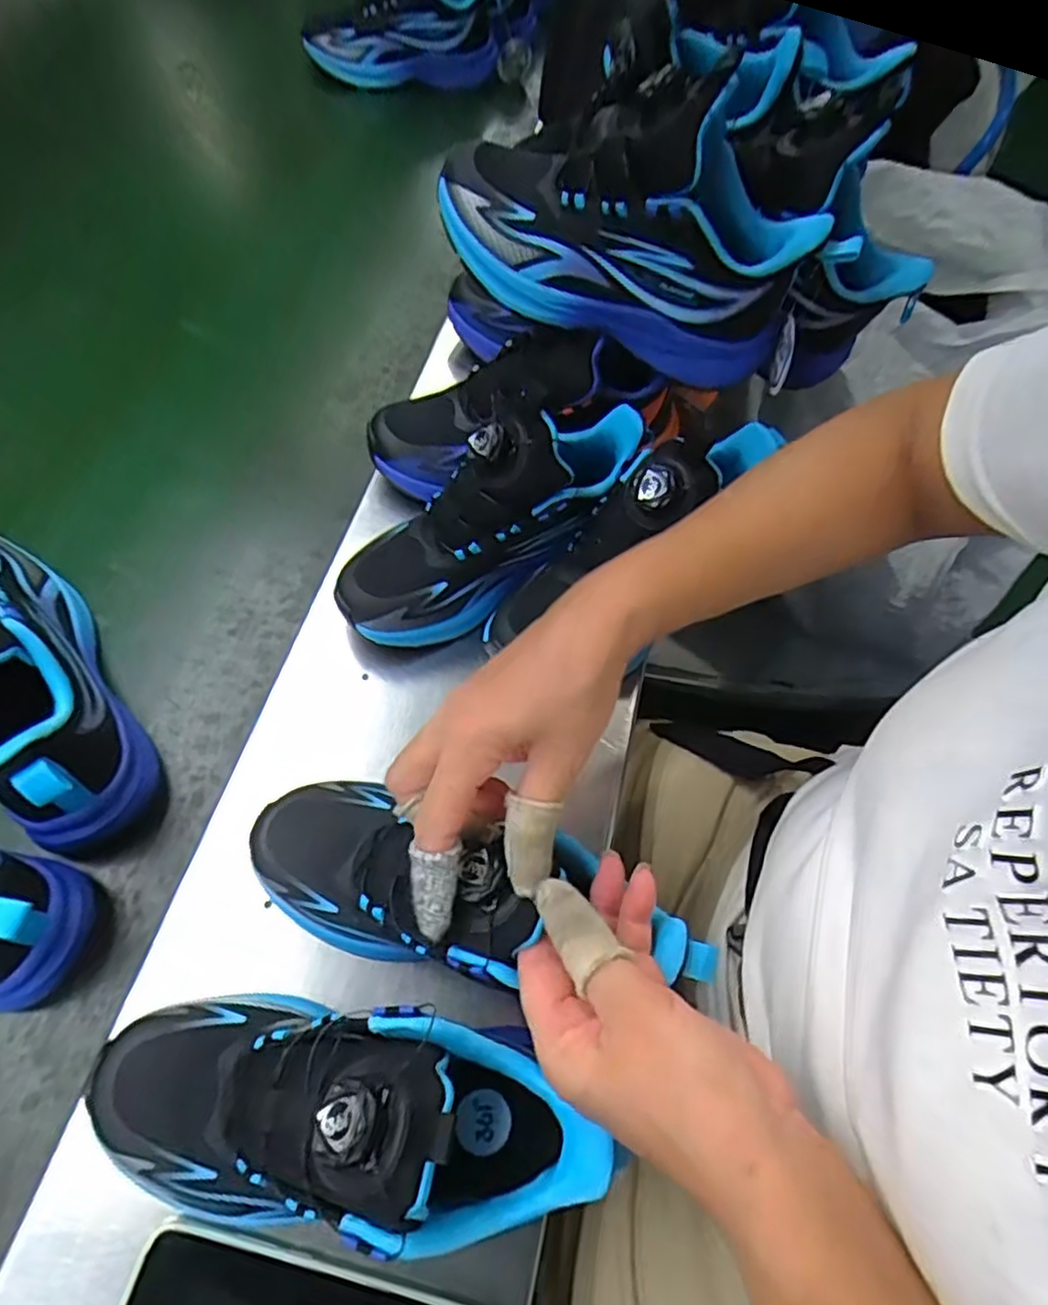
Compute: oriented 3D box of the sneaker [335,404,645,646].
[{"bbox_3d":[-0.024,-0.091,0.454,0.223,0.102,0.079,-38,70,3],"label":"sneaker"}]

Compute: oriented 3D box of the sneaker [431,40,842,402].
[{"bbox_3d":[0.065,-0.276,0.424,0.217,0.146,0.110,18,66,7],"label":"sneaker"}]

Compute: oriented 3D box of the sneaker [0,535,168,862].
[{"bbox_3d":[-0.308,0.002,0.422,0.075,0.128,0.240,-35,71,-16],"label":"sneaker"}]

